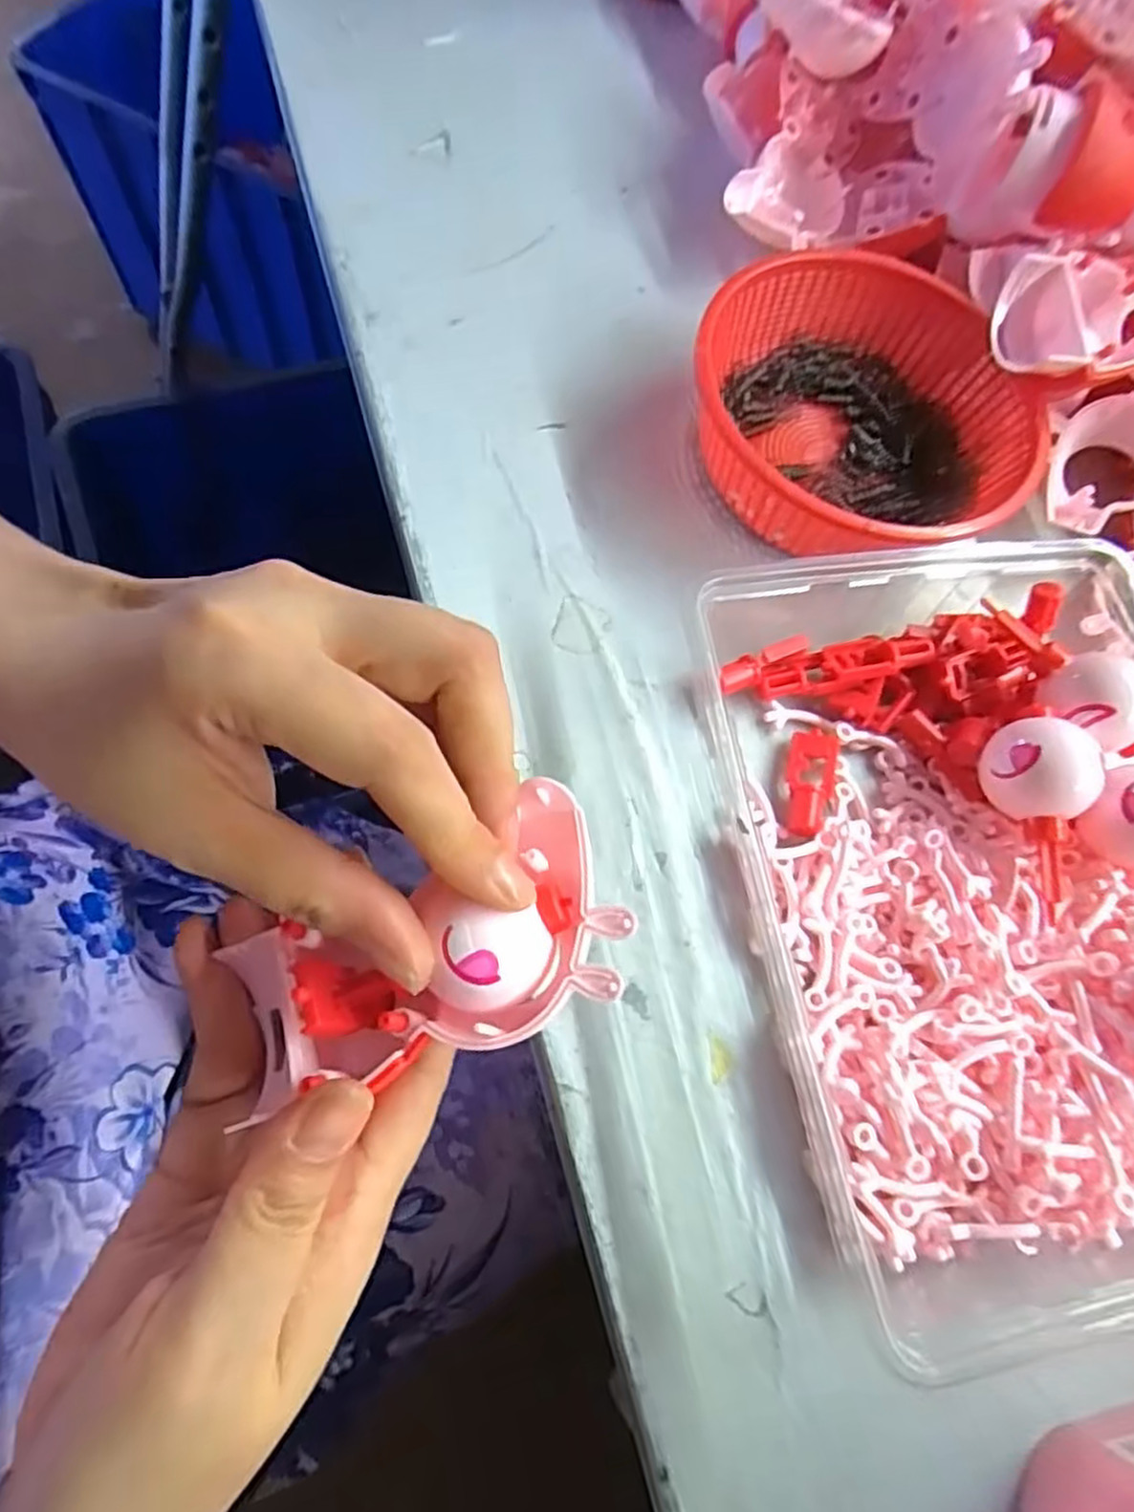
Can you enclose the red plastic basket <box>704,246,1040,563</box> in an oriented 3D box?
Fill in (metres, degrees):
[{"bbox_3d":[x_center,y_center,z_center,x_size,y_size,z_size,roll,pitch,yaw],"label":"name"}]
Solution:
[{"bbox_3d":[0.116,-0.136,0.299,0.137,0.048,0.132,3,70,-8],"label":"red plastic basket"}]

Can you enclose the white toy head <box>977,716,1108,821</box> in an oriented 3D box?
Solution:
[{"bbox_3d":[0.151,0.006,0.245,0.030,0.033,0.033,-19,74,-15],"label":"white toy head"}]

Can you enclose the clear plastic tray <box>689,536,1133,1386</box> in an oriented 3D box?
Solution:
[{"bbox_3d":[0.145,0.036,0.236,0.179,0.039,0.240,-11,72,-6],"label":"clear plastic tray"}]

